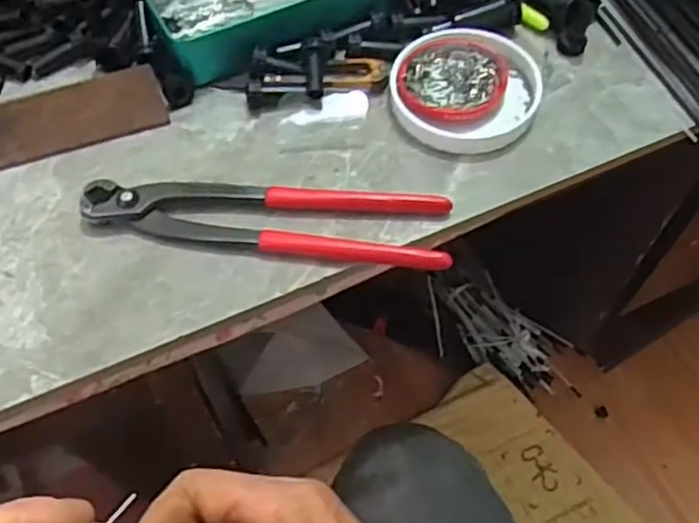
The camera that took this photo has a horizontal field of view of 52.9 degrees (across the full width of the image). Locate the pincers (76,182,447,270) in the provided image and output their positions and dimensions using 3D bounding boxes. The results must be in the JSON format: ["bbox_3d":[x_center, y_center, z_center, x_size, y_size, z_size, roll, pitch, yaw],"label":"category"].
[{"bbox_3d":[-0.045,-0.025,0.388,0.198,0.014,0.042,5,59,4],"label":"pincers"}]

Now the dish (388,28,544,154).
[{"bbox_3d":[0.070,-0.105,0.427,0.087,0.015,0.082,0,59,1],"label":"dish"}]

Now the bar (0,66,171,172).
[{"bbox_3d":[-0.198,-0.073,0.406,0.179,0.037,0.005,-18,22,-10],"label":"bar"}]

